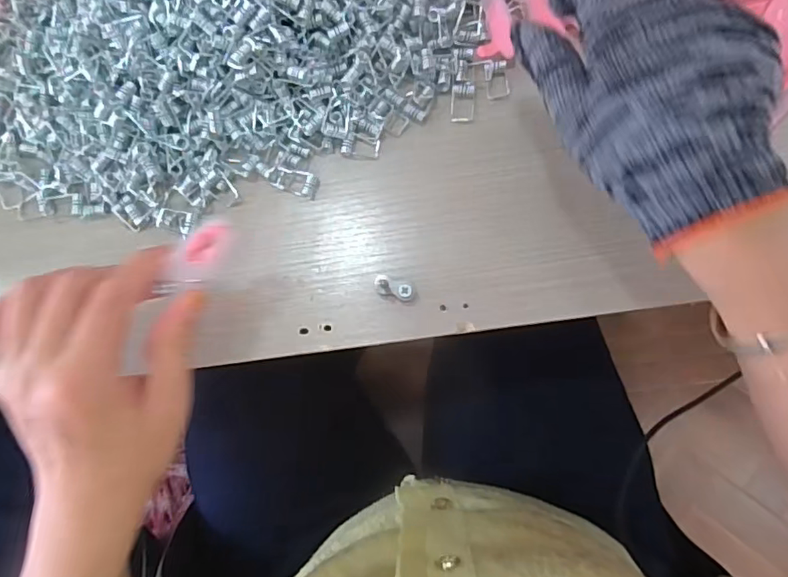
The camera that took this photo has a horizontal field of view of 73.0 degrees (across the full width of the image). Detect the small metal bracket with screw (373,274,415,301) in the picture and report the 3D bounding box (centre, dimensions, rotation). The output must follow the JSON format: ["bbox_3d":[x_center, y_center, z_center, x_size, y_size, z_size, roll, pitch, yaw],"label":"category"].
[{"bbox_3d":[0.000,0.000,0.310,0.024,0.014,0.012,25,85,6],"label":"small metal bracket with screw"}]

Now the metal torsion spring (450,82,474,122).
[{"bbox_3d":[0.042,-0.113,0.324,0.014,0.006,0.022,2,83,4],"label":"metal torsion spring"}]

